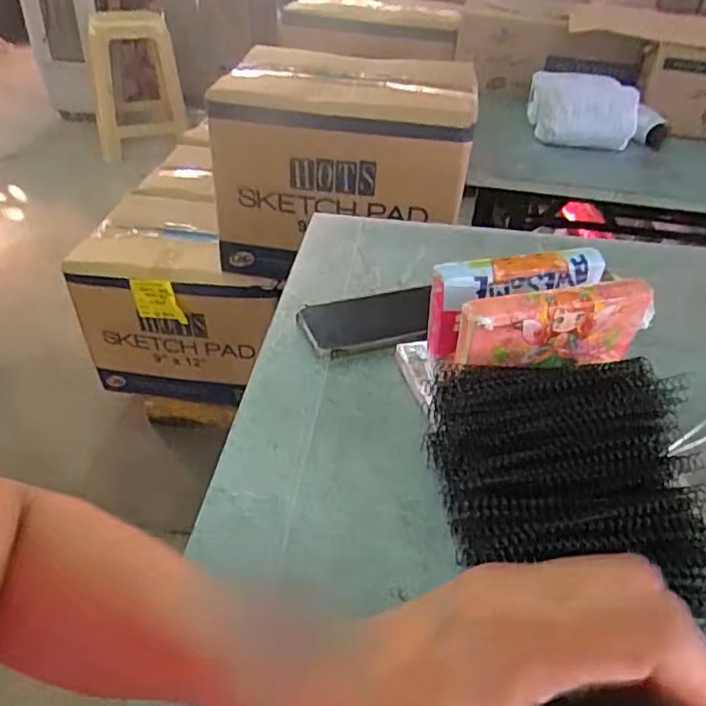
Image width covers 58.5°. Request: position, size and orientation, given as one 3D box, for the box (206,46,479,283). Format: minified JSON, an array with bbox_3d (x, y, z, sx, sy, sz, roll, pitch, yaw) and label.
[{"bbox_3d":[-0.017,-0.410,1.358,0.489,0.349,0.403,7,39,5],"label":"box"}]

